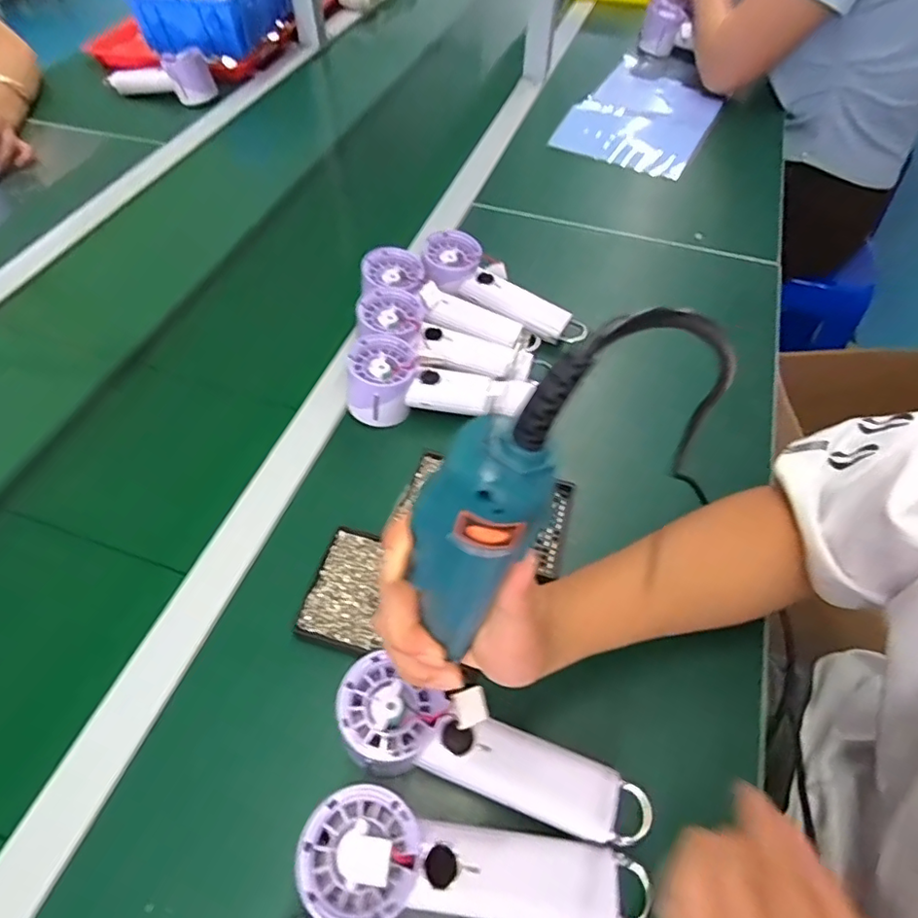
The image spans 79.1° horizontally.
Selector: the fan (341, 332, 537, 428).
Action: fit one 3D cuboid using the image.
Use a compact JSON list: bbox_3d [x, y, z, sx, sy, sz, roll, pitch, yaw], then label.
[{"bbox_3d":[-0.019,-0.066,0.533,0.176,0.055,0.065,8,55,-10],"label":"fan"}]

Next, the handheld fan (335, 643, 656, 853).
[{"bbox_3d":[0.022,0.179,0.341,0.196,0.046,0.062,15,57,10],"label":"handheld fan"}]

